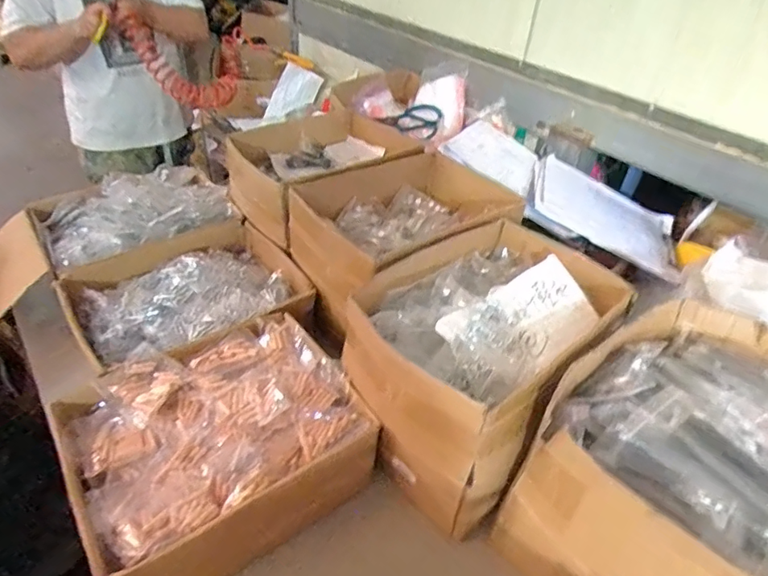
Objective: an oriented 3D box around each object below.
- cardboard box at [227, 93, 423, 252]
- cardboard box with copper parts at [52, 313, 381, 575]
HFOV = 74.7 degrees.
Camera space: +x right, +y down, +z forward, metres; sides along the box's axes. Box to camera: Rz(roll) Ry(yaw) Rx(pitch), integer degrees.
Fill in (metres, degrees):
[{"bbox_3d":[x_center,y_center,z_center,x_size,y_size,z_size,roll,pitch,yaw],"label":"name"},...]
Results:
[{"bbox_3d":[-0.122,-0.228,0.993,0.330,0.157,0.254,-25,47,-32],"label":"cardboard box"},{"bbox_3d":[-0.198,0.179,0.610,0.317,0.107,0.291,-26,47,-33],"label":"cardboard box with copper parts"}]

